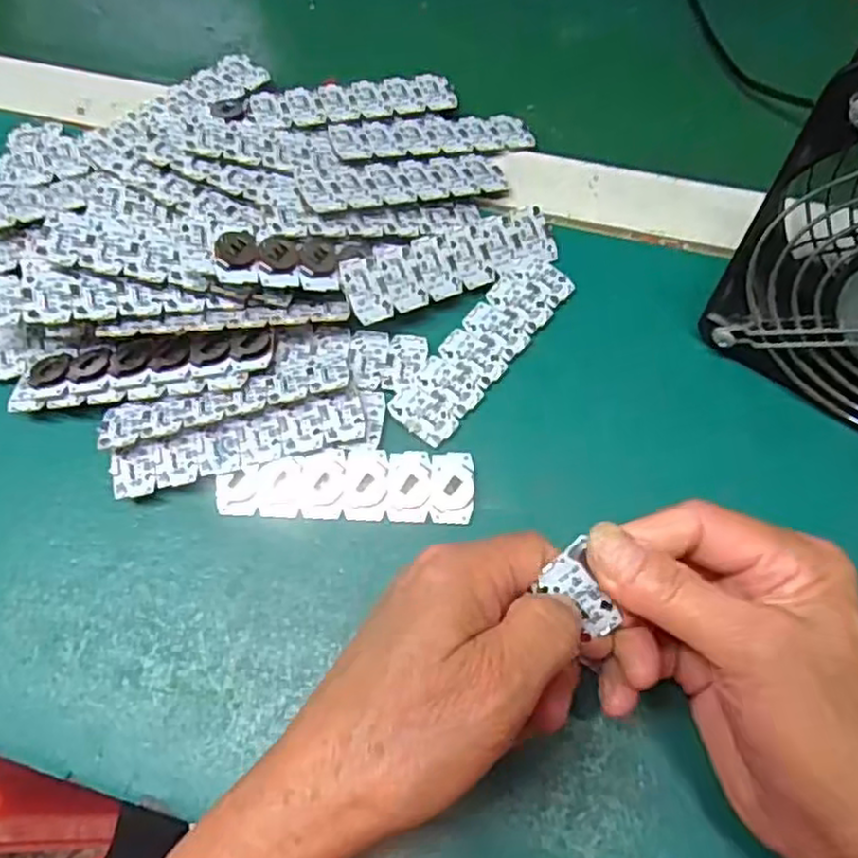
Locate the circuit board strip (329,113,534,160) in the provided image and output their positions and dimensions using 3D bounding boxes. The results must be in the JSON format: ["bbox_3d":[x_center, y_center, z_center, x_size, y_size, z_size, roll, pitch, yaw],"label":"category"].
[{"bbox_3d":[0.002,-0.152,0.369,0.106,0.005,0.032,-11,64,-17],"label":"circuit board strip"}]

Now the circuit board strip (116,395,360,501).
[{"bbox_3d":[-0.080,0.007,0.303,0.106,0.007,0.021,-14,65,-5],"label":"circuit board strip"}]

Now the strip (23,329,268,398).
[{"bbox_3d":[-0.123,-0.028,0.318,0.107,0.016,0.024,-6,65,-1],"label":"strip"}]

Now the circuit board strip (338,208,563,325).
[{"bbox_3d":[0.012,-0.078,0.331,0.106,0.004,0.031,-21,89,-19],"label":"circuit board strip"}]

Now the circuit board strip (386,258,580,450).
[{"bbox_3d":[0.026,-0.038,0.325,0.029,0.006,0.105,35,71,16],"label":"circuit board strip"}]

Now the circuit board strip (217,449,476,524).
[{"bbox_3d":[-0.035,0.023,0.297,0.105,0.006,0.029,2,79,2],"label":"circuit board strip"}]

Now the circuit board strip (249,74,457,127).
[{"bbox_3d":[-0.038,-0.173,0.374,0.107,0.004,0.030,-13,63,-14],"label":"circuit board strip"}]

